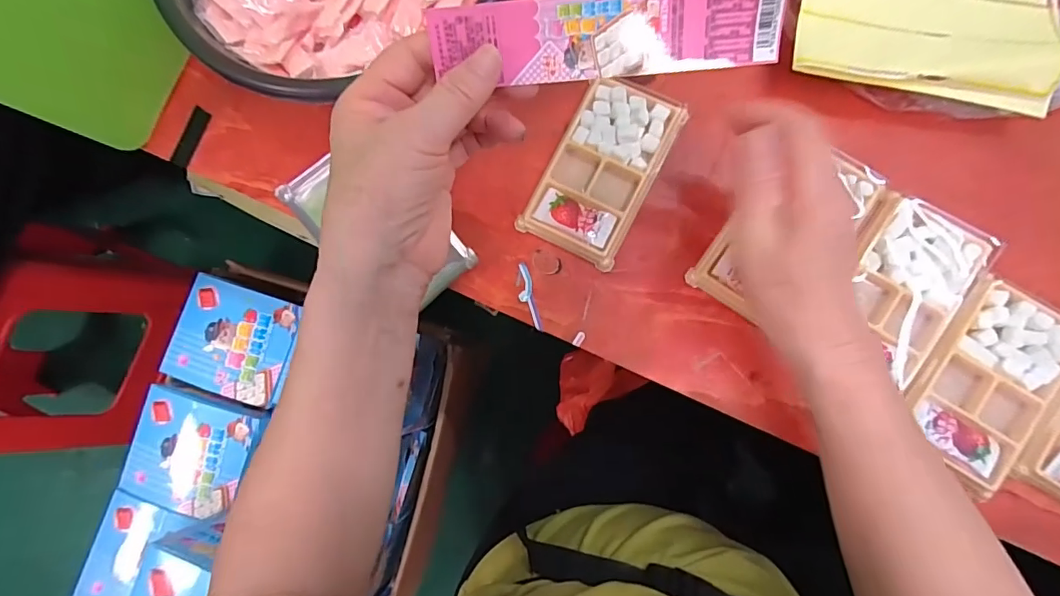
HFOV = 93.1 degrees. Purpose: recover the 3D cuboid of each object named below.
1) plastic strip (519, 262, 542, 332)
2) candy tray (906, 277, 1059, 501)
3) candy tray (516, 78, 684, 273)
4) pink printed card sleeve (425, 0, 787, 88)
[{"bbox_3d":[-0.002,-0.001,0.383,0.011,0.006,0.053,-12,83,4],"label":"plastic strip"},{"bbox_3d":[0.313,0.057,0.343,0.075,0.013,0.128,30,88,8],"label":"candy tray"},{"bbox_3d":[0.055,-0.097,0.383,0.078,0.012,0.133,28,87,8],"label":"candy tray"},{"bbox_3d":[0.037,-0.127,0.243,0.164,0.006,0.038,-4,115,3],"label":"pink printed card sleeve"}]

